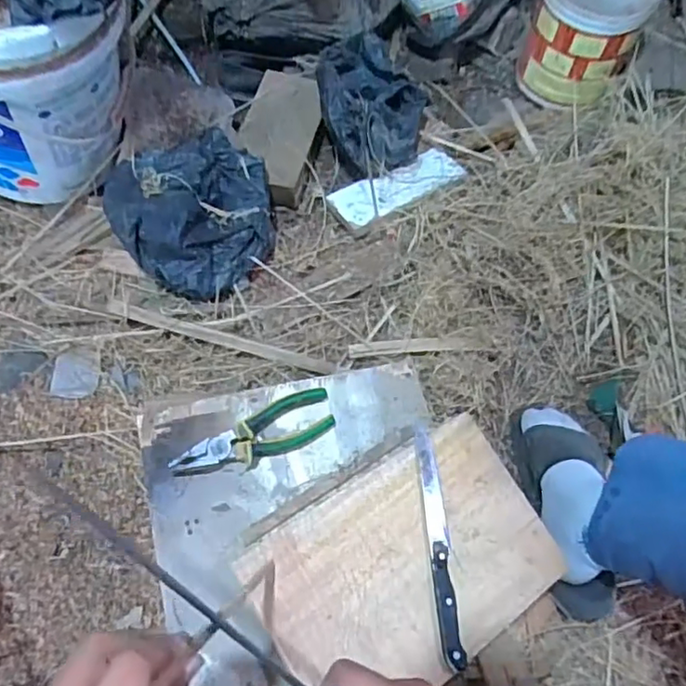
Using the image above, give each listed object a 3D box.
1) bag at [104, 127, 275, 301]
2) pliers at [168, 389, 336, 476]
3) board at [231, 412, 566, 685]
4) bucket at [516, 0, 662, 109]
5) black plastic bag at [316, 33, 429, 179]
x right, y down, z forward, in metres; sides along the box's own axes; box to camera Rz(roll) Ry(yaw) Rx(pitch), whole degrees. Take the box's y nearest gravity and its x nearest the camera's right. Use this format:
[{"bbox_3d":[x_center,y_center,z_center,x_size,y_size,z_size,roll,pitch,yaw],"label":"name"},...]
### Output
[{"bbox_3d":[-0.213,-0.191,0.868,0.233,0.110,0.216,-25,70,-12],"label":"bag"},{"bbox_3d":[-0.088,0.096,0.601,0.170,0.023,0.055,-21,73,-29],"label":"pliers"},{"bbox_3d":[0.067,0.212,0.562,0.288,0.012,0.190,-28,77,-23],"label":"board"},{"bbox_3d":[0.407,-0.524,1.005,0.174,0.184,0.190,1,67,-2],"label":"bucket"},{"bbox_3d":[0.048,-0.386,0.971,0.173,0.113,0.203,-3,67,-3],"label":"black plastic bag"}]

